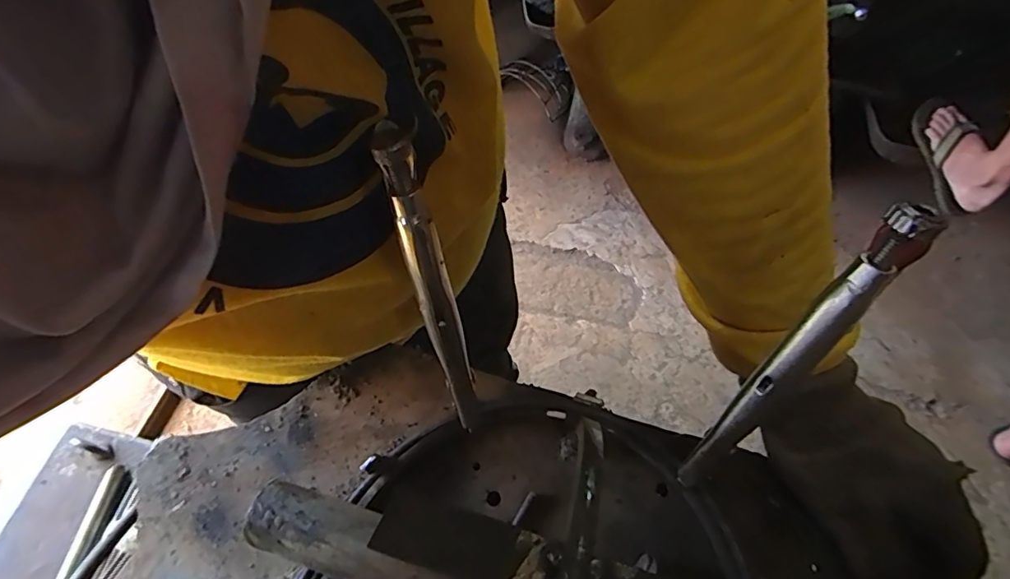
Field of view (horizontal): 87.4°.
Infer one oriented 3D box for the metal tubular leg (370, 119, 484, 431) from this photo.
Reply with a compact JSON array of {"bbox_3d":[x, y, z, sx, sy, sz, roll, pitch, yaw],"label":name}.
[{"bbox_3d":[-0.029,0.005,0.224,0.015,0.157,0.010,-20,40,-12],"label":"metal tubular leg"}]

